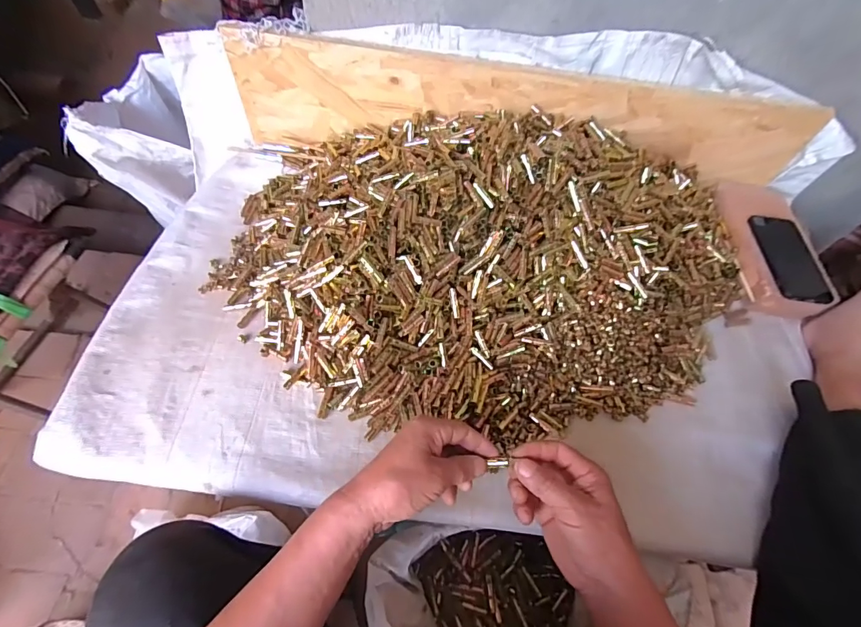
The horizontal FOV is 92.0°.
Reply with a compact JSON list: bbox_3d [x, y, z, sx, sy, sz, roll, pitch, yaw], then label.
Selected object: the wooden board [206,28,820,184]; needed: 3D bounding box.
[{"bbox_3d":[0.135,-0.311,0.663,0.889,0.160,0.027,7,60,0],"label":"wooden board"}]

